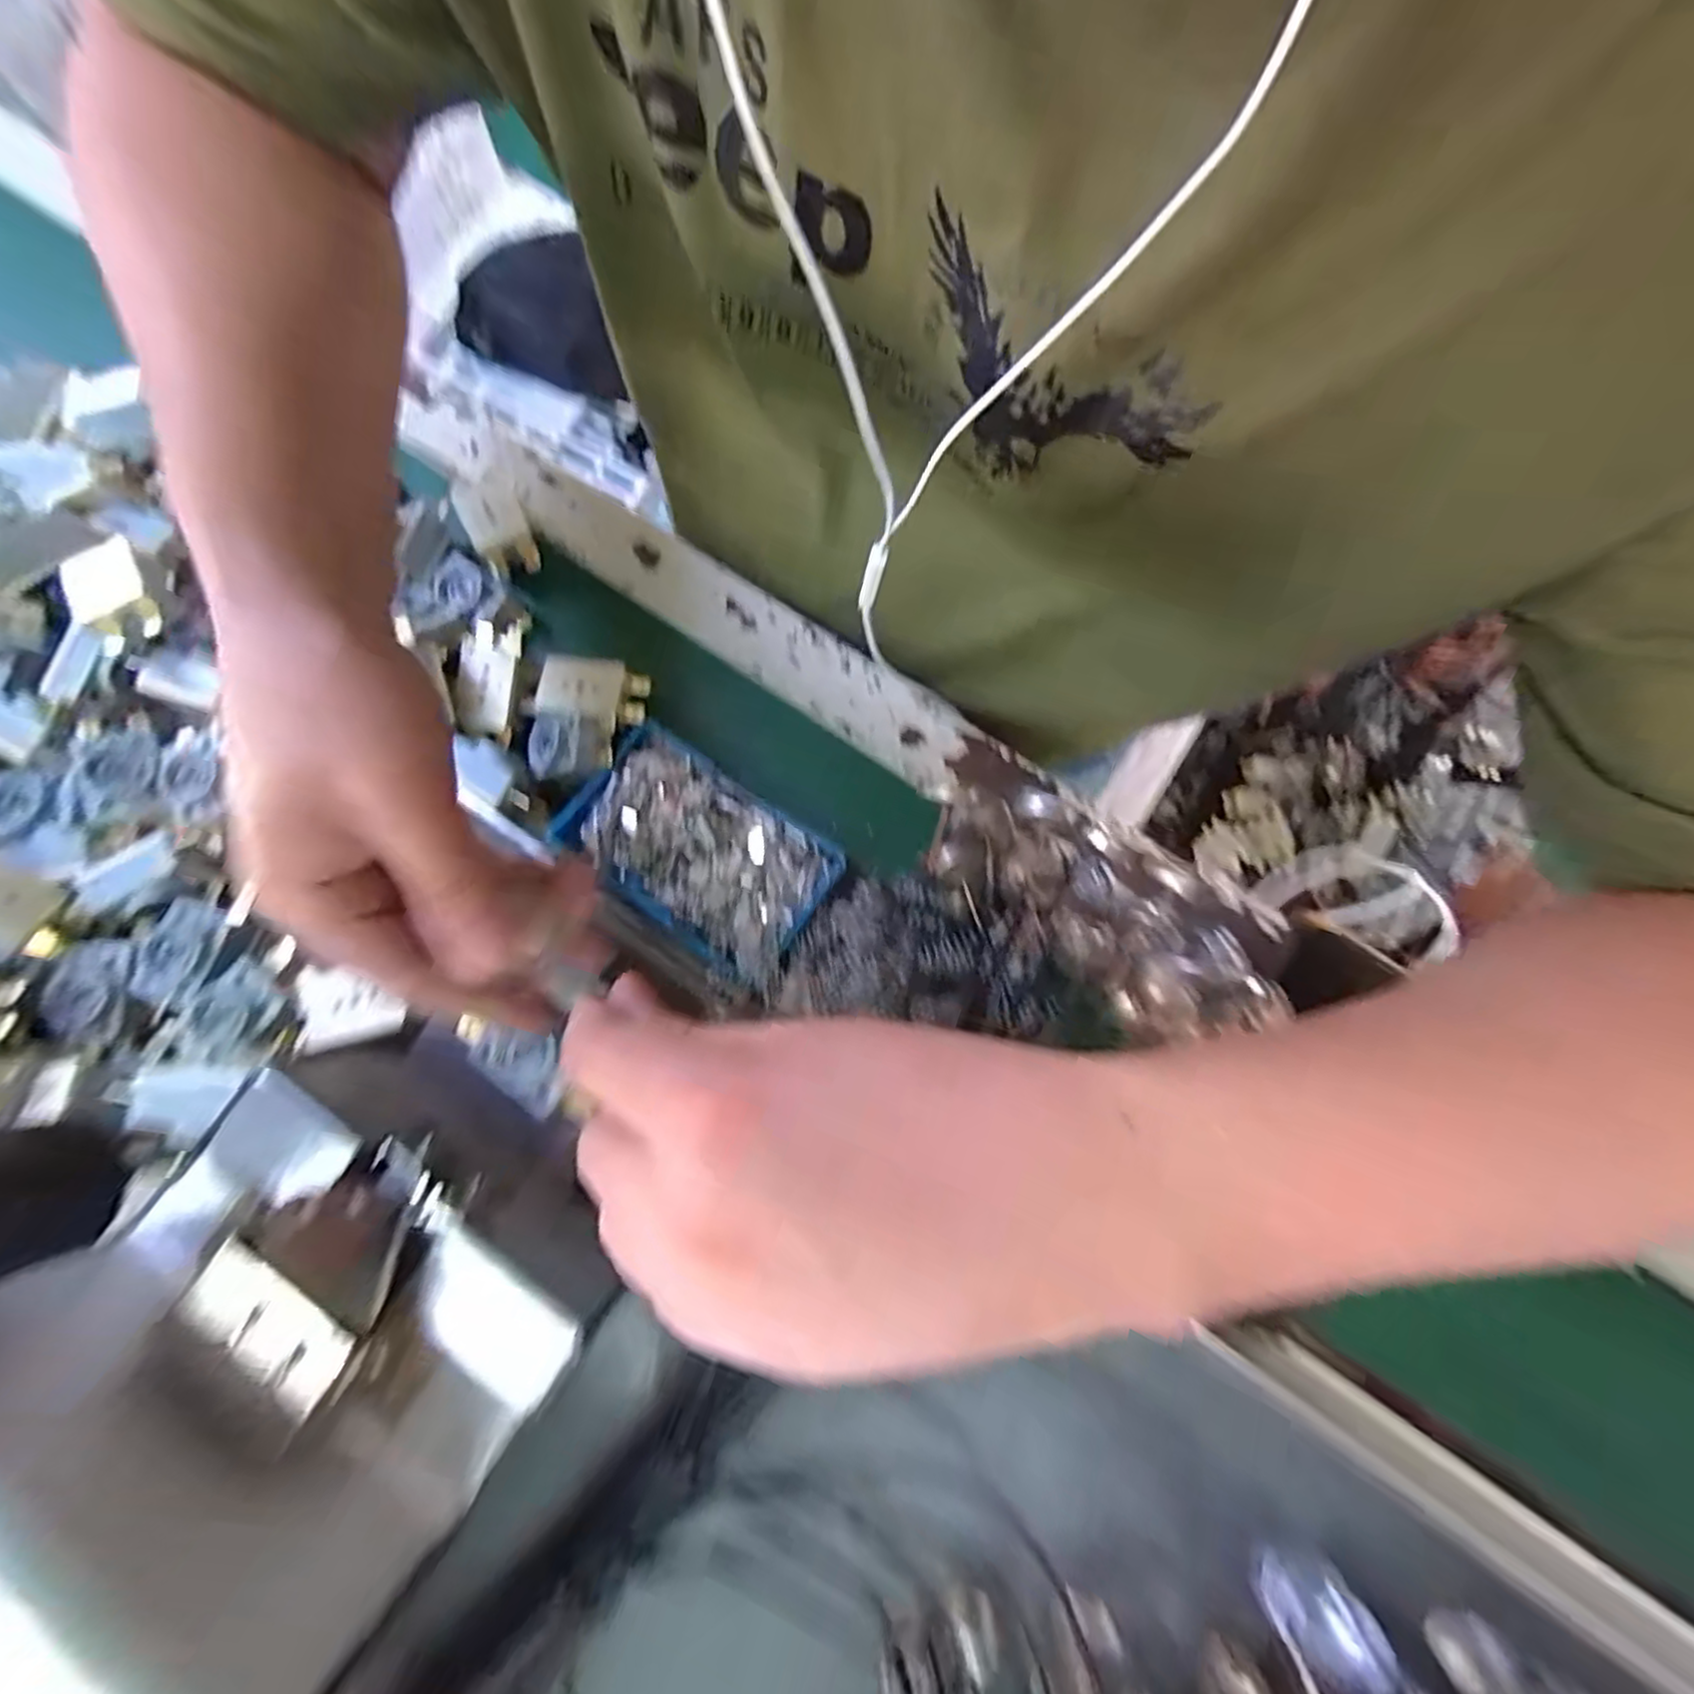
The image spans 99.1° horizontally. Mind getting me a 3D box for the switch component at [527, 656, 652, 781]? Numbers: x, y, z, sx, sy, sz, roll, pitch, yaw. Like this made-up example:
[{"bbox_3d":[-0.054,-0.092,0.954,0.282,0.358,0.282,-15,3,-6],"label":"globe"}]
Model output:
[{"bbox_3d":[-0.122,-0.059,0.331,0.048,0.019,0.059,10,79,3],"label":"switch component"}]

